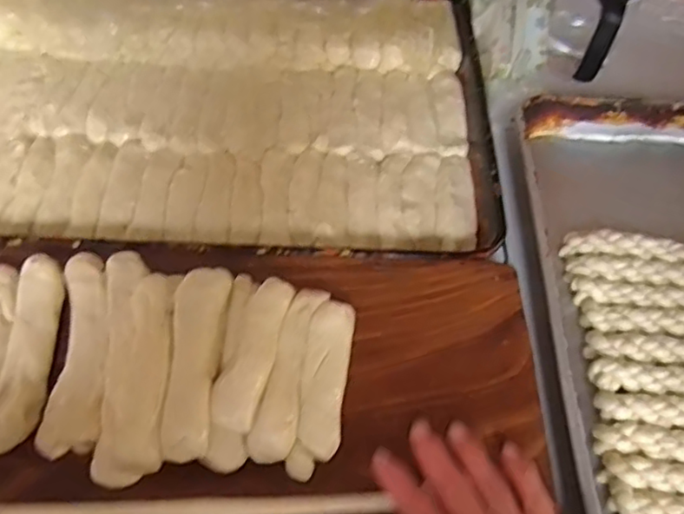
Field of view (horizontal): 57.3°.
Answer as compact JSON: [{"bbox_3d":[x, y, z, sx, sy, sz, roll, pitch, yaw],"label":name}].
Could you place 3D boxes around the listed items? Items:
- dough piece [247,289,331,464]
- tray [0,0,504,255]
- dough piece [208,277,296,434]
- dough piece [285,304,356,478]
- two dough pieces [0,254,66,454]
[{"bbox_3d":[-0.033,0.075,0.421,0.027,0.019,0.124,13,55,5],"label":"dough piece"},{"bbox_3d":[-0.166,-0.169,0.622,0.608,0.044,0.395,0,56,-2],"label":"tray"},{"bbox_3d":[-0.058,0.059,0.417,0.030,0.010,0.112,14,55,6],"label":"dough piece"},{"bbox_3d":[-0.012,0.086,0.422,0.030,0.015,0.121,9,55,2],"label":"dough piece"},{"bbox_3d":[-0.224,0.065,0.420,0.056,0.014,0.142,-1,55,-4],"label":"two dough pieces"}]

